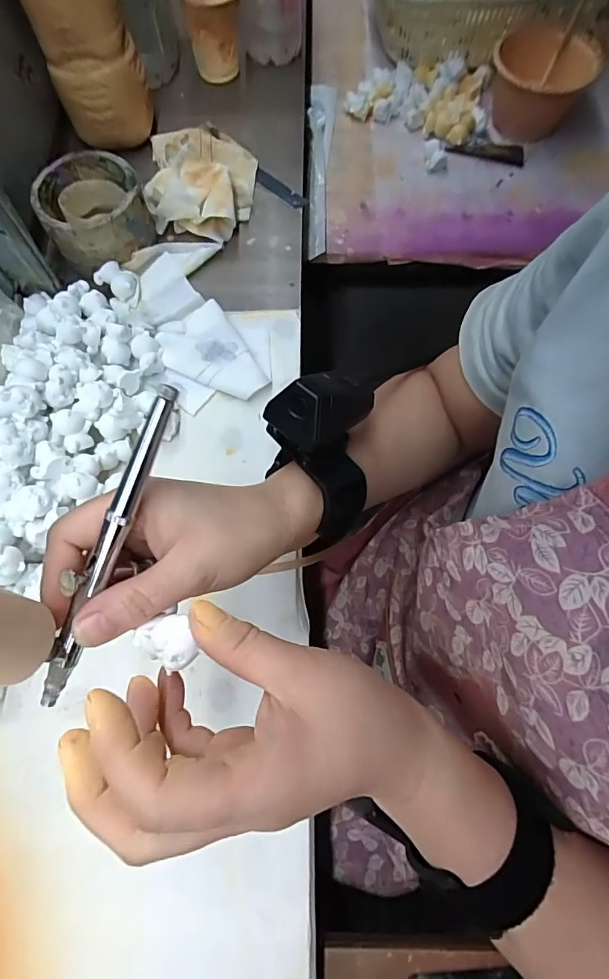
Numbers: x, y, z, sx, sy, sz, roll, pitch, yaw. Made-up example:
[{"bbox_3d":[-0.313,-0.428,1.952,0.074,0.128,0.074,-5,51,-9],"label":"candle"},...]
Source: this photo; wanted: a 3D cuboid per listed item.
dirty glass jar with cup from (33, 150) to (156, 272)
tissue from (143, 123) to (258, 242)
[{"bbox_3d":[-0.182,-0.244,0.401,0.084,0.046,0.085,0,71,0],"label":"dirty glass jar with cup"},{"bbox_3d":[-0.100,-0.309,0.437,0.102,0.041,0.152,-12,72,-4],"label":"tissue"}]

